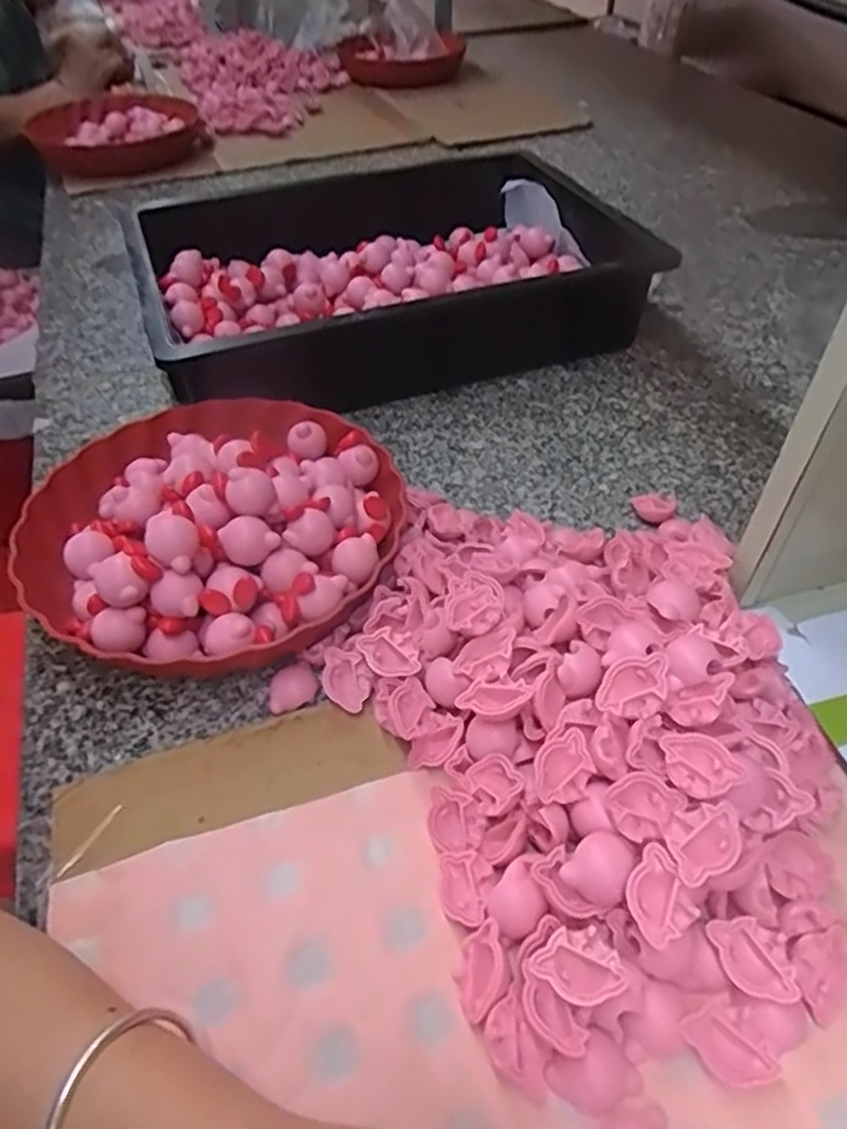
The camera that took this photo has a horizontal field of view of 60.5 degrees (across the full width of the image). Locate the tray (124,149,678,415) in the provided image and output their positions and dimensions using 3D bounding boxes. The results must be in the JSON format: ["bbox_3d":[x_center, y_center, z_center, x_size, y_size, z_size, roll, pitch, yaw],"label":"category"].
[{"bbox_3d":[-0.040,-0.295,0.705,0.439,0.088,0.322,-19,49,-12],"label":"tray"}]

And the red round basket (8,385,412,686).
[{"bbox_3d":[-0.136,-0.040,0.481,0.232,0.082,0.248,-2,47,2],"label":"red round basket"}]

